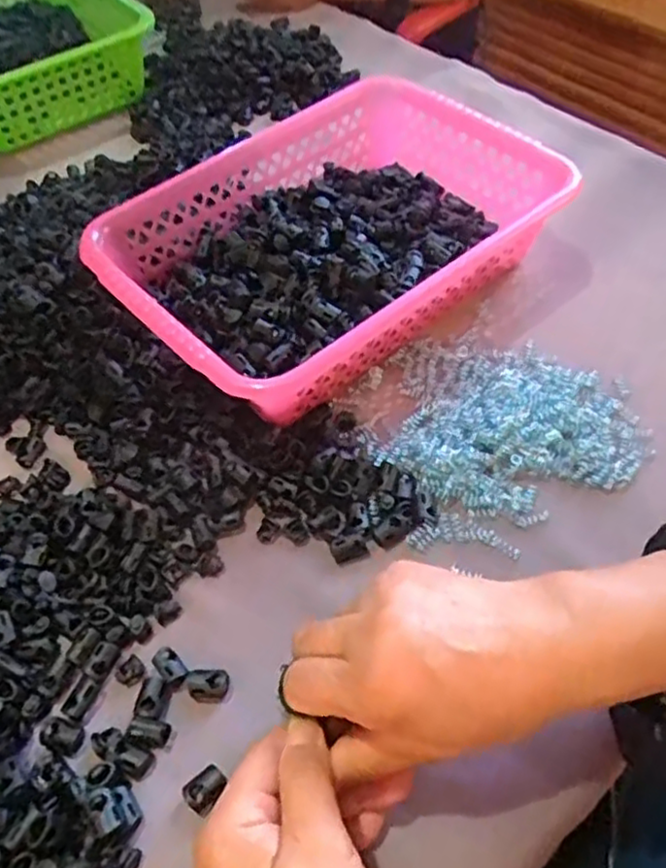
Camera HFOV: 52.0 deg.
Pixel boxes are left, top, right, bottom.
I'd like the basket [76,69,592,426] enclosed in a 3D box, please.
[{"bbox_3d":[-0.004,-0.143,0.496,0.302,0.064,0.194,-38,59,-22],"label":"basket"}]

